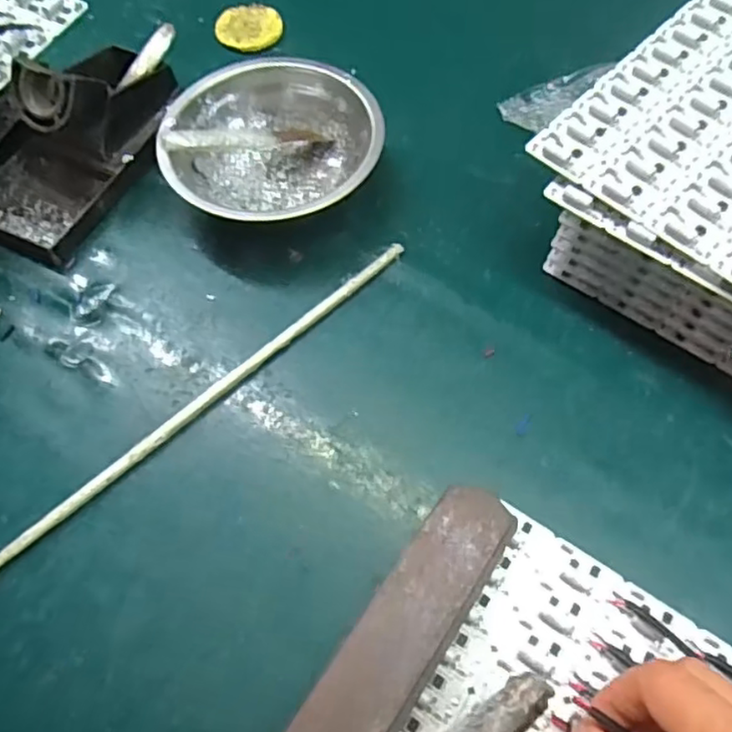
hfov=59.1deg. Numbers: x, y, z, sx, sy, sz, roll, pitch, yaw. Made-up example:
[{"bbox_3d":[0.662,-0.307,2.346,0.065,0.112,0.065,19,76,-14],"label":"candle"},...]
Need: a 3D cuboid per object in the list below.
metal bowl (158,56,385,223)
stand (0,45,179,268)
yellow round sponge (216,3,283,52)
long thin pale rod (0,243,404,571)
[{"bbox_3d":[-0.055,-0.132,0.394,0.124,0.042,0.118,0,63,1],"label":"metal bowl"},{"bbox_3d":[-0.181,-0.144,0.388,0.080,0.064,0.142,21,65,12],"label":"stand"},{"bbox_3d":[-0.086,-0.248,0.474,0.047,0.009,0.043,0,63,1],"label":"yellow round sponge"},{"bbox_3d":[-0.084,0.018,0.333,0.275,0.008,0.009,-40,69,-18],"label":"long thin pale rod"}]

